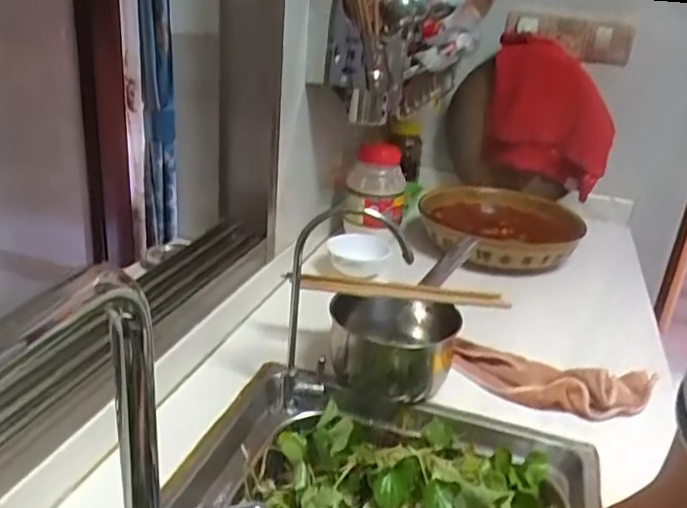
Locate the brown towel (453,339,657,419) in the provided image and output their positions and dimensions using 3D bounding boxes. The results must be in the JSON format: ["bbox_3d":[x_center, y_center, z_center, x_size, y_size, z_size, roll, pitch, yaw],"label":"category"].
[{"bbox_3d":[0.265,0.153,0.794,0.247,0.046,0.095,11,24,13],"label":"brown towel"}]

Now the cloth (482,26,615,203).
[{"bbox_3d":[0.431,-0.299,1.308,0.278,0.267,0.097,23,6,4],"label":"cloth"}]

